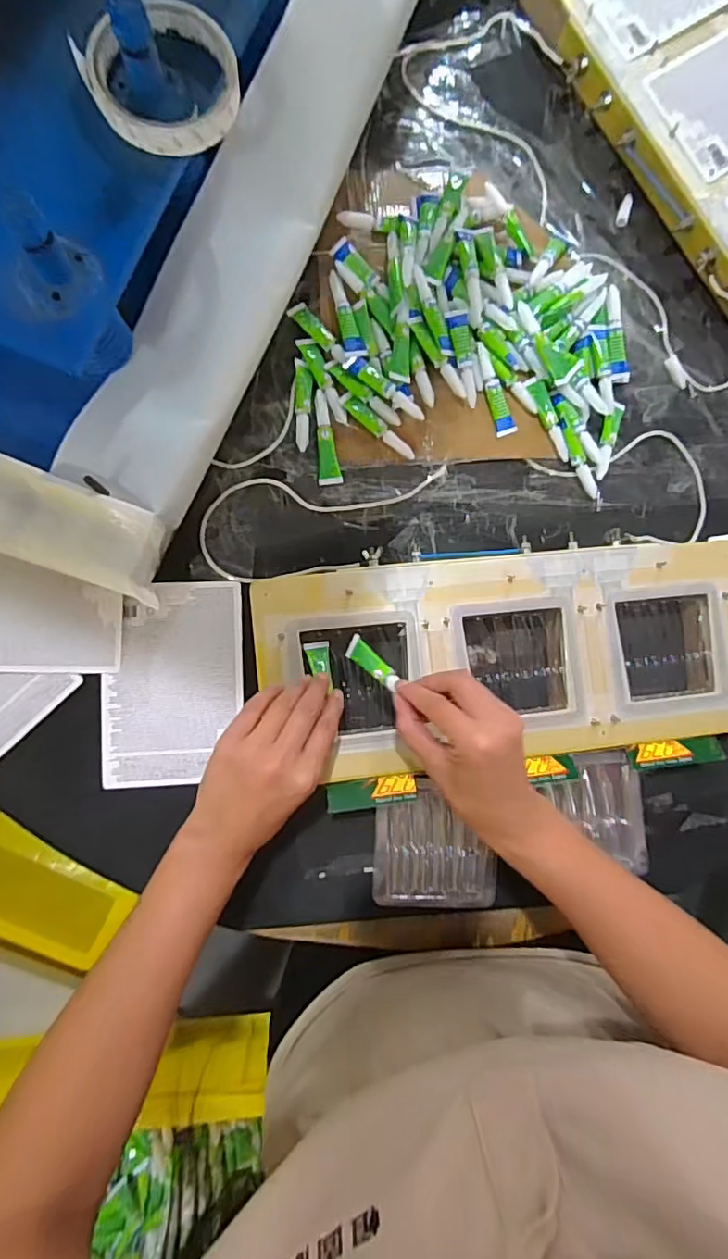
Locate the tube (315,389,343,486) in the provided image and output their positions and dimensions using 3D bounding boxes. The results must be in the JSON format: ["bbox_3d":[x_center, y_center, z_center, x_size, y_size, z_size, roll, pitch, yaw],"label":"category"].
[{"bbox_3d":[-0.032,-0.169,0.498,0.020,0.014,0.081,-3,86,-7],"label":"tube"}]

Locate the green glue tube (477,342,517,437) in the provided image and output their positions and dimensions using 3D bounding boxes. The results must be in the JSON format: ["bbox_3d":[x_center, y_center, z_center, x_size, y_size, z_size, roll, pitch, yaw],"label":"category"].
[{"bbox_3d":[0.119,-0.217,0.509,0.019,0.016,0.080,-20,88,-7],"label":"green glue tube"}]

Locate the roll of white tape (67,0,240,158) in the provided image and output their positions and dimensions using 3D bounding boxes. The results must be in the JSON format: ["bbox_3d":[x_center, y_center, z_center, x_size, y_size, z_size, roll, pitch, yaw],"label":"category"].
[{"bbox_3d":[-0.123,-0.341,0.348,0.090,0.017,0.086,1,85,-6],"label":"roll of white tape"}]

